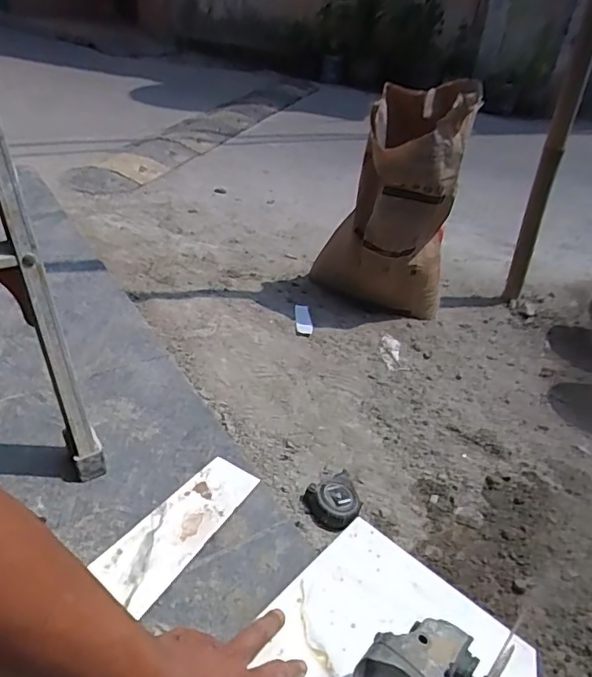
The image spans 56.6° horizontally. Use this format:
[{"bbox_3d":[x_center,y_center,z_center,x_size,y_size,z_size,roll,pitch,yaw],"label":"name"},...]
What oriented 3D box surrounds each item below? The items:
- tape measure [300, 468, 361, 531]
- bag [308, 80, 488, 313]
[{"bbox_3d":[0.057,0.239,0.795,0.083,0.044,0.082,-12,37,-30],"label":"tape measure"},{"bbox_3d":[0.216,-0.298,1.278,0.295,0.527,0.257,9,35,3],"label":"bag"}]

